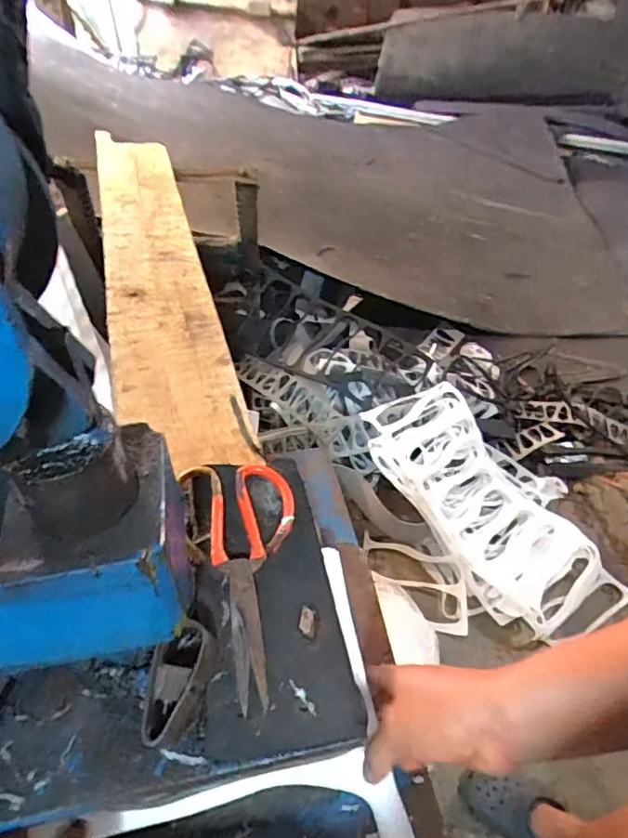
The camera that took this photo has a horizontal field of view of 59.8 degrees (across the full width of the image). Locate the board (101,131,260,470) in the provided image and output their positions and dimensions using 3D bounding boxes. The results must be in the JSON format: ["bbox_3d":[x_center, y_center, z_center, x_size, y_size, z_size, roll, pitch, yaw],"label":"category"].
[{"bbox_3d":[-0.328,-0.343,1.097,0.180,0.026,1.228,-9,45,-15],"label":"board"}]

